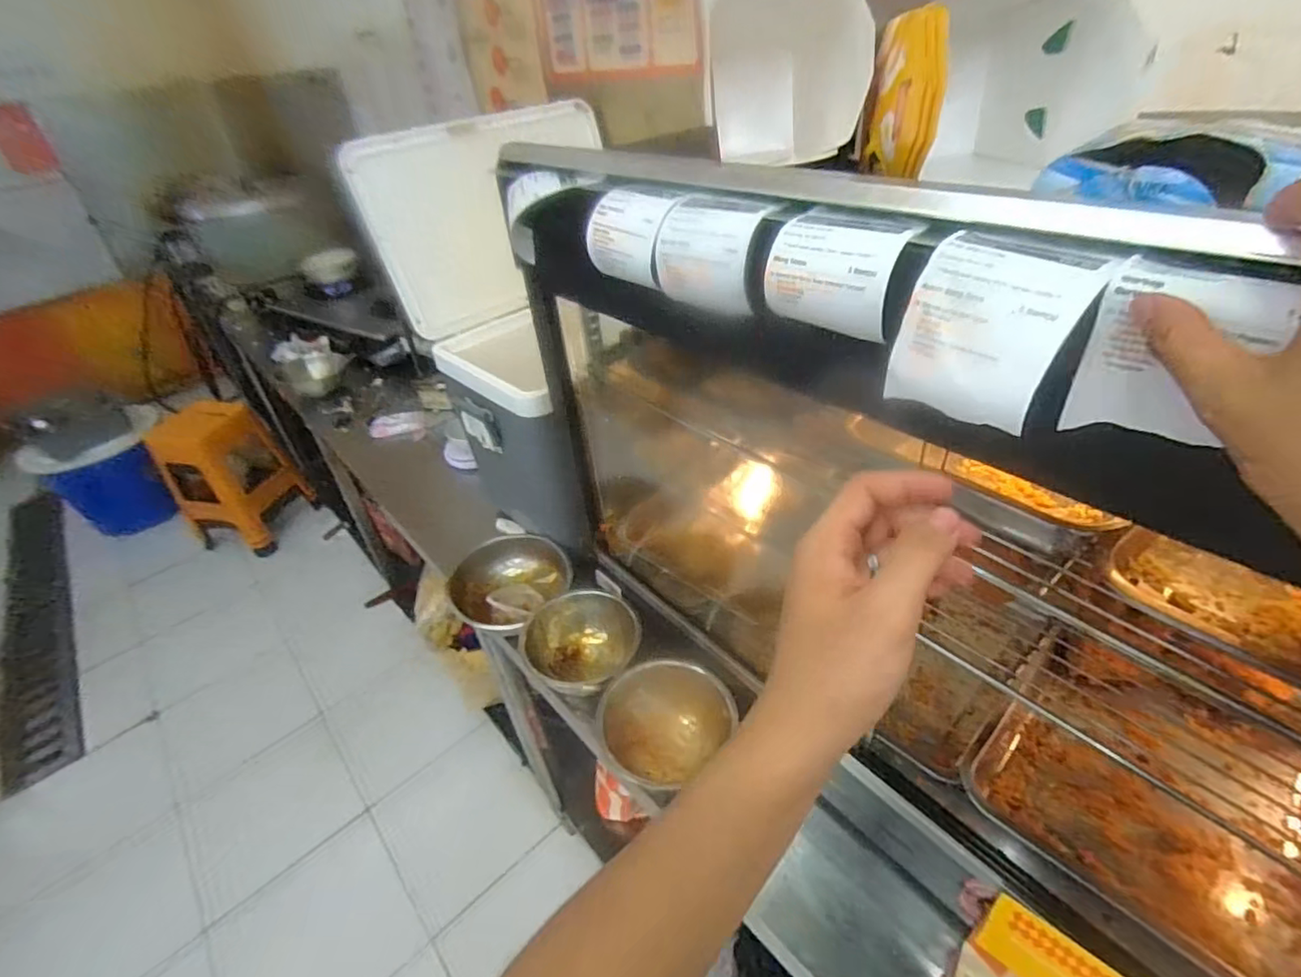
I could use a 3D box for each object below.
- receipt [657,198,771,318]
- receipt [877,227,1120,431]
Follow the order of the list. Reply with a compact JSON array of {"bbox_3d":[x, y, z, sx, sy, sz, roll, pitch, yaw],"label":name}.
[{"bbox_3d":[0.044,-0.167,0.428,0.080,0.065,0.035,28,50,37],"label":"receipt"},{"bbox_3d":[0.166,-0.078,0.300,0.079,0.069,0.060,28,50,37],"label":"receipt"}]

